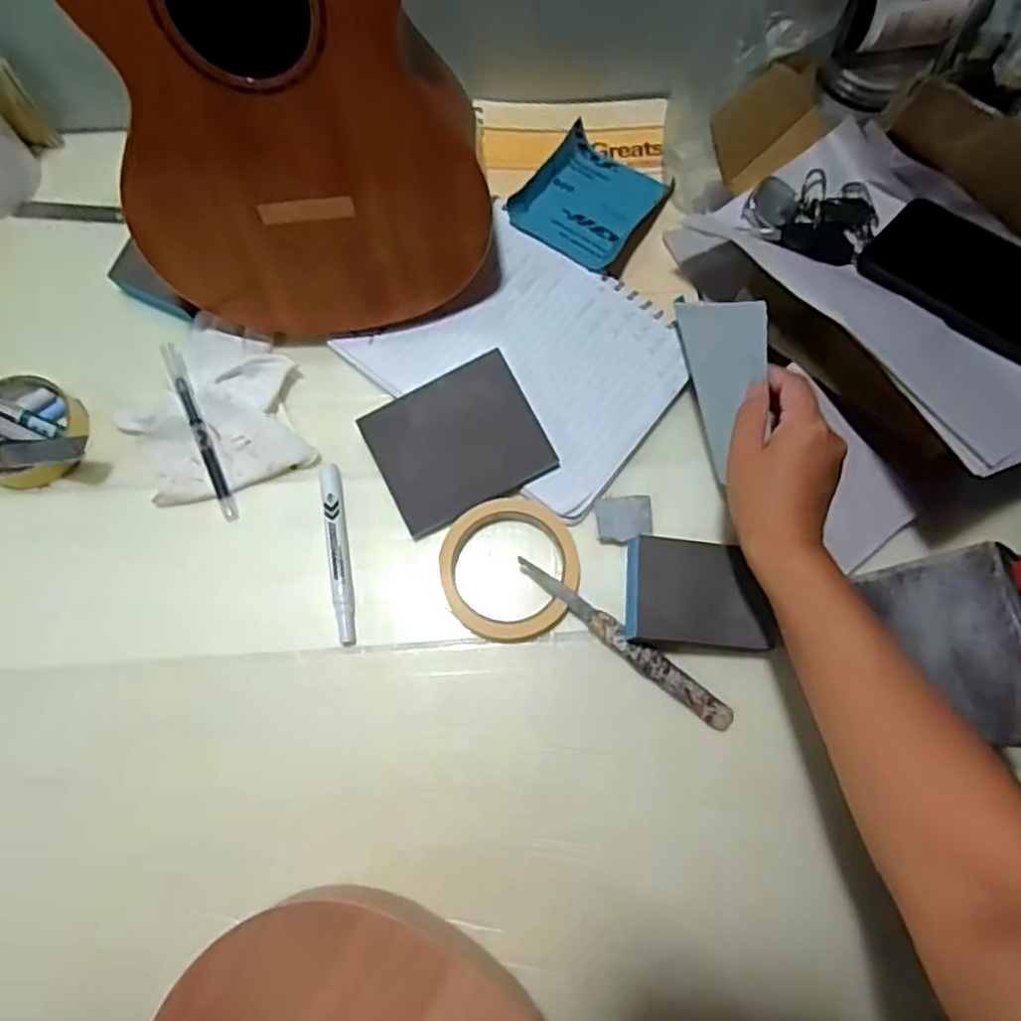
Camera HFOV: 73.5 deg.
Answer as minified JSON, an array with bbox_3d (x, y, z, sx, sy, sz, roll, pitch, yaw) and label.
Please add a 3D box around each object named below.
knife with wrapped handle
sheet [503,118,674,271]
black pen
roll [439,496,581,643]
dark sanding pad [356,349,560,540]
[{"bbox_3d":[0.078,0.092,0.473,0.174,0.013,0.018,37,78,9],"label":"knife with wrapped handle"},{"bbox_3d":[0.063,-0.250,0.555,0.093,0.032,0.116,34,78,9],"label":"sheet"},{"bbox_3d":[-0.231,-0.060,0.504,0.010,0.012,0.139,-22,76,-5],"label":"black pen"},{"bbox_3d":[-0.001,0.039,0.486,0.097,0.012,0.103,0,75,0],"label":"roll"},{"bbox_3d":[-0.039,-0.050,0.500,0.117,0.008,0.098,-27,88,-1],"label":"dark sanding pad"}]

